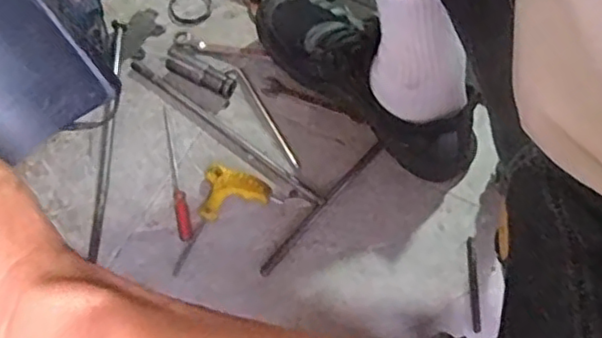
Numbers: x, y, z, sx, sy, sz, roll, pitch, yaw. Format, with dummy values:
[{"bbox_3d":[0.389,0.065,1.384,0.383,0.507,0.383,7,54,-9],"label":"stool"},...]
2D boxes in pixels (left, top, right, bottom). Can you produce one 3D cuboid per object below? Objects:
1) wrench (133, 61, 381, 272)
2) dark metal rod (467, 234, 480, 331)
[{"bbox_3d":[-0.073,-0.042,0.691,0.266,0.013,0.186,38,67,15],"label":"wrench"},{"bbox_3d":[0.172,0.115,0.642,0.008,0.007,0.095,5,63,-1],"label":"dark metal rod"}]

